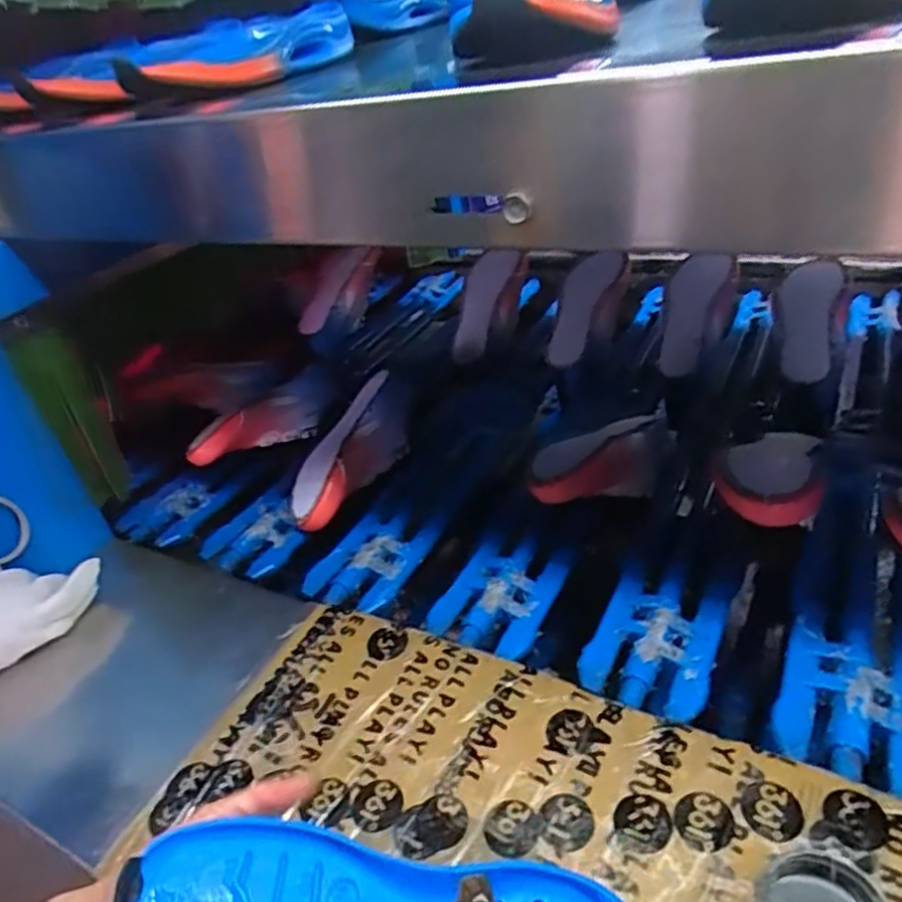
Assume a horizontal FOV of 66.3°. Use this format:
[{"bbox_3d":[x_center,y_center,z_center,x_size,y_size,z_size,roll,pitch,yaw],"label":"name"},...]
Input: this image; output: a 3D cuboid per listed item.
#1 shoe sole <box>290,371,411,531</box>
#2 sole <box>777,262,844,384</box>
[{"bbox_3d":[-0.108,-0.005,0.781,0.079,0.055,0.221,14,53,29],"label":"shoe sole"},{"bbox_3d":[0.398,-0.147,0.769,0.060,0.030,0.157,8,63,21],"label":"sole"}]

